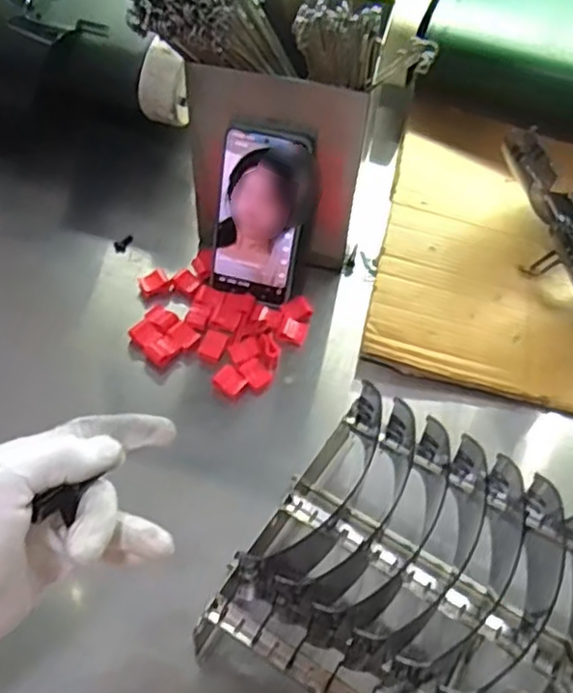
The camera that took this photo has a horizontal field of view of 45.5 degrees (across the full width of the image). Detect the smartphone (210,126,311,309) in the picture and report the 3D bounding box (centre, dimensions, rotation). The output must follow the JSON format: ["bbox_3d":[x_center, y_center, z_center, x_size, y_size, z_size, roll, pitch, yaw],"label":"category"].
[{"bbox_3d":[-0.025,-0.113,0.611,0.075,0.154,0.017,14,32,6],"label":"smartphone"}]

